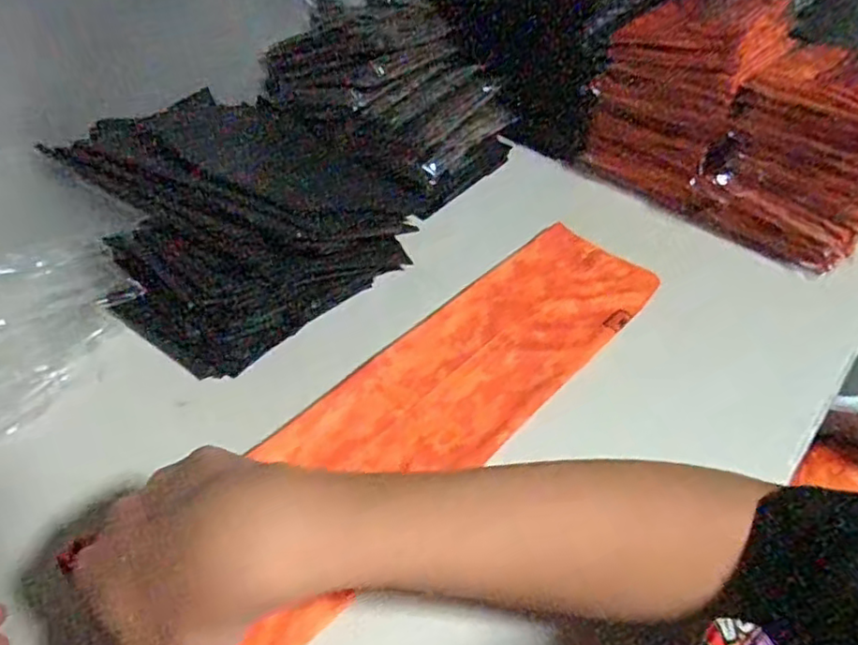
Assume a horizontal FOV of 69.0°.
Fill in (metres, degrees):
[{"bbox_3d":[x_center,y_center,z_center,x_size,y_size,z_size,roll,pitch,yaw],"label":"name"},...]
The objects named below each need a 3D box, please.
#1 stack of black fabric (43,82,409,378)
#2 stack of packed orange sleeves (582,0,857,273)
[{"bbox_3d":[-0.163,-0.112,0.552,0.258,0.070,0.272,-32,57,-29],"label":"stack of black fabric"},{"bbox_3d":[0.307,-0.194,0.593,0.272,0.163,0.135,36,55,25],"label":"stack of packed orange sleeves"}]

